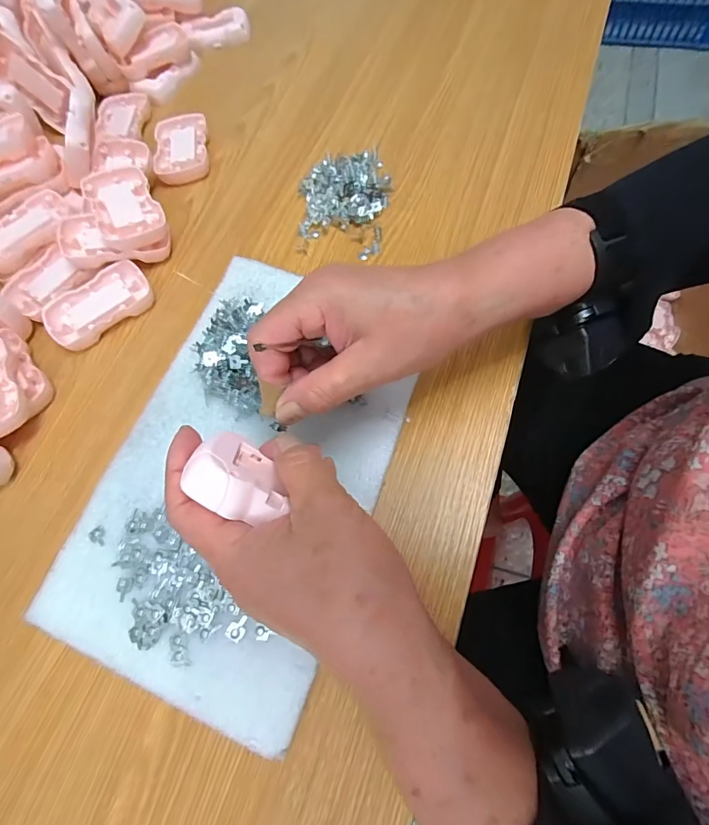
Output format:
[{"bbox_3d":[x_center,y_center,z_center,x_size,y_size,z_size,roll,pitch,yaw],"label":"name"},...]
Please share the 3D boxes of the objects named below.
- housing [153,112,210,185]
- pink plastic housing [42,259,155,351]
[{"bbox_3d":[-0.178,-0.274,0.437,0.052,0.011,0.087,-12,66,1],"label":"housing"},{"bbox_3d":[-0.219,-0.093,0.364,0.088,0.013,0.056,-37,68,-10],"label":"pink plastic housing"}]

